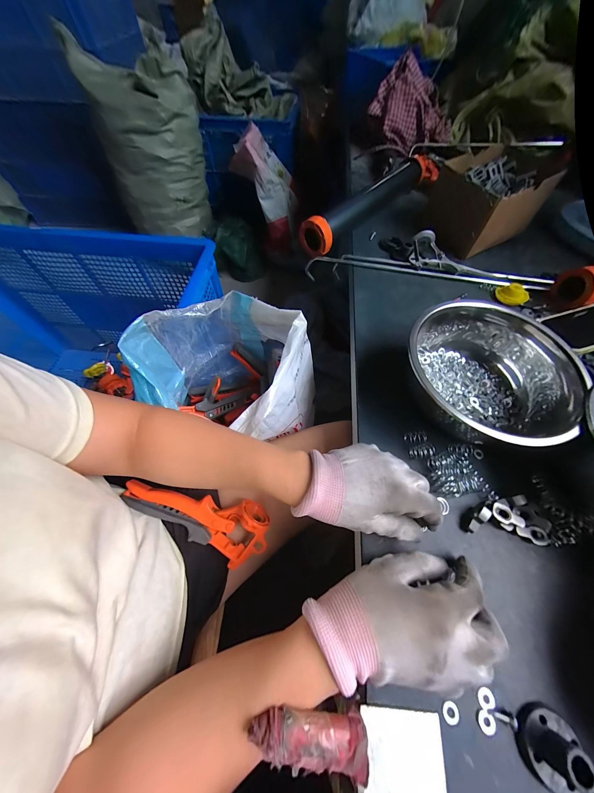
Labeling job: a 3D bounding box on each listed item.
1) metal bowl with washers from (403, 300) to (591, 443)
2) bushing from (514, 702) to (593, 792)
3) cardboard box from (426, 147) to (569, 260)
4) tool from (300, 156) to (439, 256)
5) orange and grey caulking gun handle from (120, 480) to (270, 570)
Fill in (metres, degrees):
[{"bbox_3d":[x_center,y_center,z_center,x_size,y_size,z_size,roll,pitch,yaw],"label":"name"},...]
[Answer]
[{"bbox_3d":[0.216,-0.022,0.300,0.165,0.074,0.179,-9,61,-6],"label":"metal bowl with washers"},{"bbox_3d":[0.185,0.255,0.180,0.037,0.027,0.043,25,63,12],"label":"bushing"},{"bbox_3d":[0.352,-0.373,0.482,0.149,0.089,0.159,-20,63,-12],"label":"cardboard box"},{"bbox_3d":[0.177,-0.428,0.532,0.065,0.057,0.461,39,67,19],"label":"tool"},{"bbox_3d":[-0.137,0.167,0.344,0.192,0.048,0.079,13,87,2],"label":"orange and grey caulking gun handle"}]

